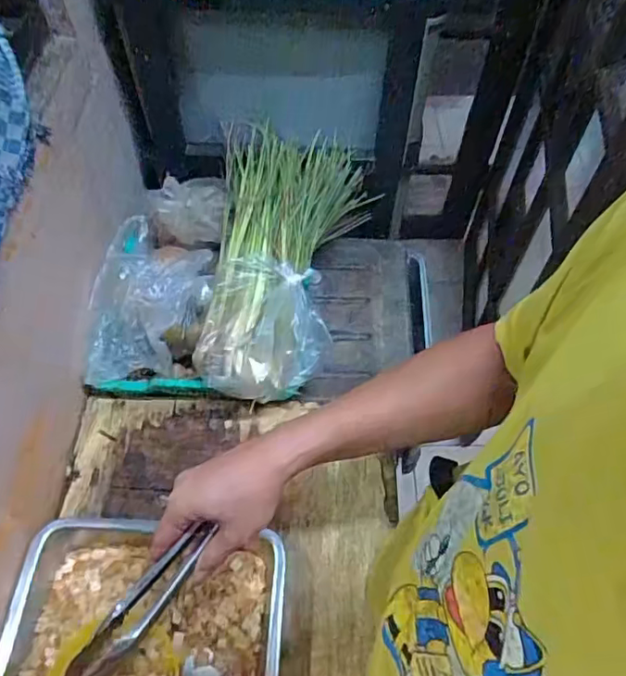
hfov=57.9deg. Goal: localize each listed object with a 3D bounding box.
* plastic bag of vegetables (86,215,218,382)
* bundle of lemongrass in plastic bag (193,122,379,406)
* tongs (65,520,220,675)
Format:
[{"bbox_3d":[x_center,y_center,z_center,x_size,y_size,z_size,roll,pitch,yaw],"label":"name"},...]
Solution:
[{"bbox_3d":[-0.229,-0.046,0.844,0.161,0.121,0.220,3,56,1],"label":"plastic bag of vegetables"},{"bbox_3d":[-0.030,-0.132,0.899,0.234,0.103,0.508,1,56,0],"label":"bundle of lemongrass in plastic bag"},{"bbox_3d":[-0.152,0.234,0.488,0.032,0.020,0.177,37,82,22],"label":"tongs"}]

